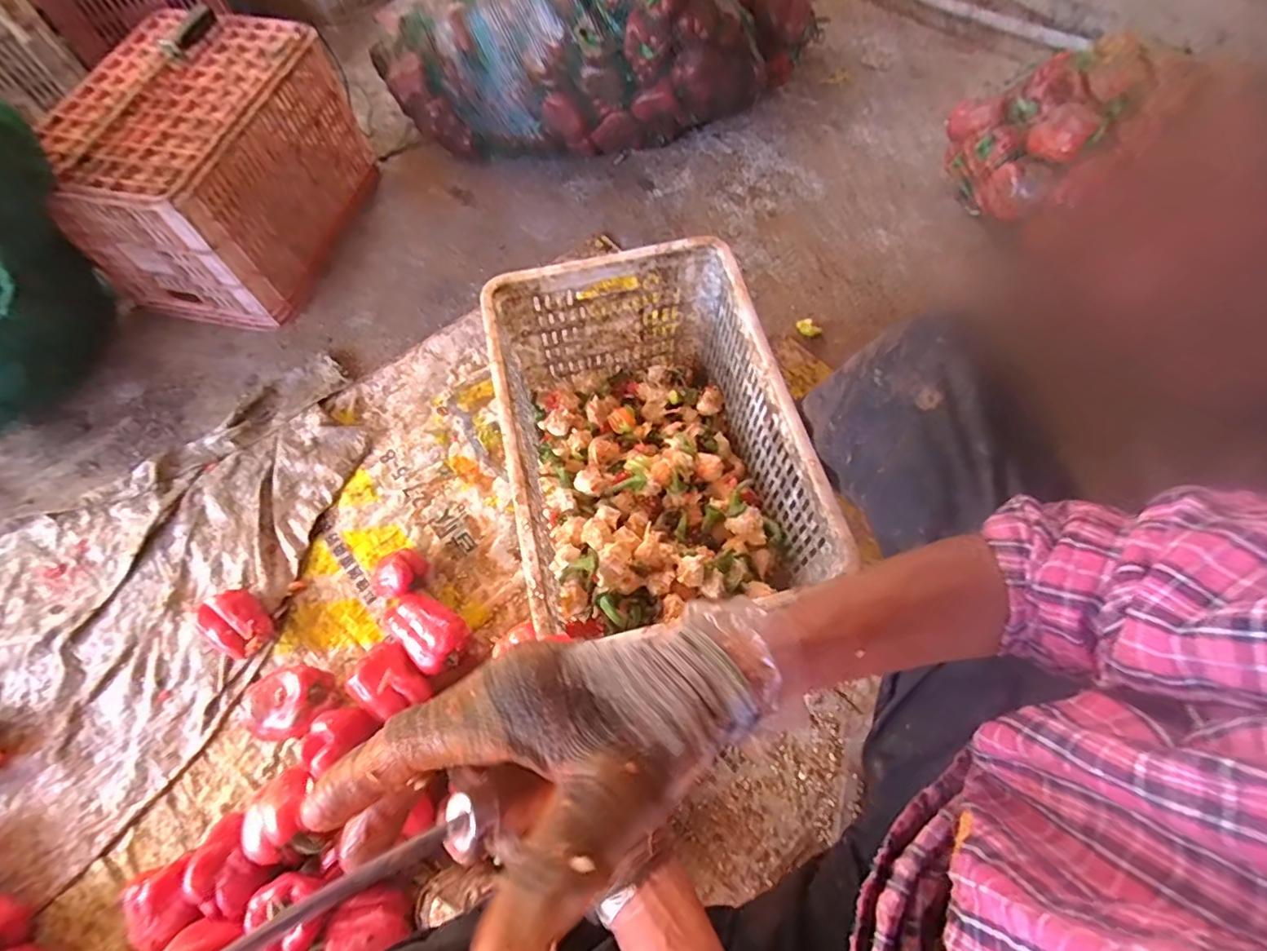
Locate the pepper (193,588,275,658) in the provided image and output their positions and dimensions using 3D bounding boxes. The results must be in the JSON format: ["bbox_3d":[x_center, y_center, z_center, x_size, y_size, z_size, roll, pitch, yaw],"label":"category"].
[{"bbox_3d":[-0.578,0.221,0.821,0.097,0.066,0.082,41,72,17],"label":"pepper"}]

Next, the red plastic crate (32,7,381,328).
[{"bbox_3d":[-0.790,-0.586,1.072,0.356,0.266,0.494,10,66,4],"label":"red plastic crate"}]

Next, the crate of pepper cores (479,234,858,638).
[{"bbox_3d":[0.015,-0.031,0.782,0.341,0.247,0.500,-12,66,-6],"label":"crate of pepper cores"}]

